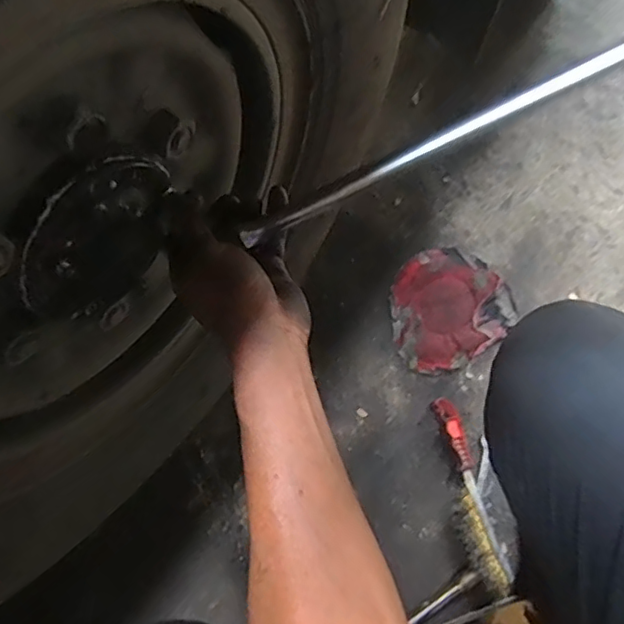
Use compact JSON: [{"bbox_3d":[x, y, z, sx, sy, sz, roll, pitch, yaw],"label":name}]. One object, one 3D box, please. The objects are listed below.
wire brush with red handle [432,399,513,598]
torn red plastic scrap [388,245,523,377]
[{"bbox_3d":[0.196,0.230,0.744,0.045,0.029,0.236,-13,71,-5],"label":"wire brush with red handle"},{"bbox_3d":[0.189,-0.011,0.826,0.181,0.032,0.163,-32,73,-11],"label":"torn red plastic scrap"}]

